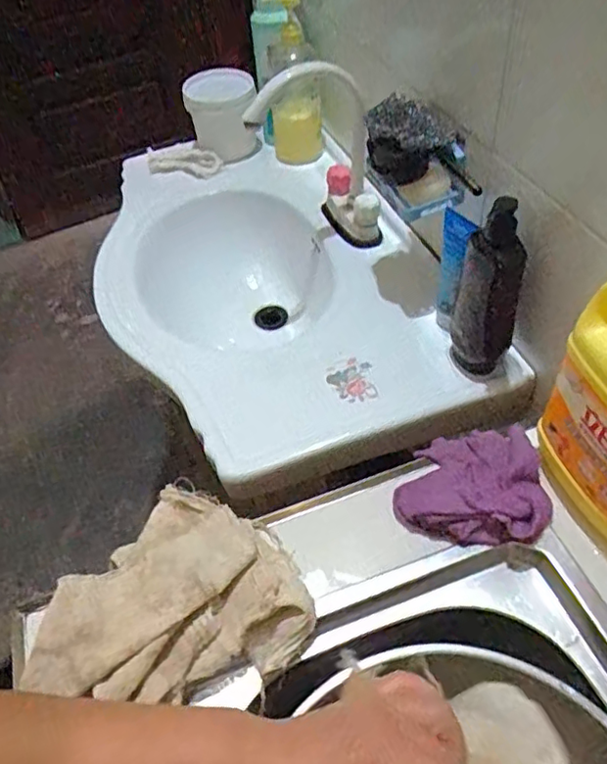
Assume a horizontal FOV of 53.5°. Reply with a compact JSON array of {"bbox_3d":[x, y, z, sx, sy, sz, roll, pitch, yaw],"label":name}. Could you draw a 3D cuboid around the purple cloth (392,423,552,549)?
[{"bbox_3d":[0.164,0.098,0.598,0.140,0.050,0.133,0,49,7],"label":"purple cloth"}]

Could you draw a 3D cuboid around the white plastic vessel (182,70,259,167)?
[{"bbox_3d":[-0.140,-0.477,1.083,0.112,0.147,0.100,-5,49,2],"label":"white plastic vessel"}]

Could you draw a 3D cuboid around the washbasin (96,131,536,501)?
[{"bbox_3d":[-0.063,-0.123,0.934,0.428,0.169,0.726,-19,50,-10],"label":"washbasin"}]

